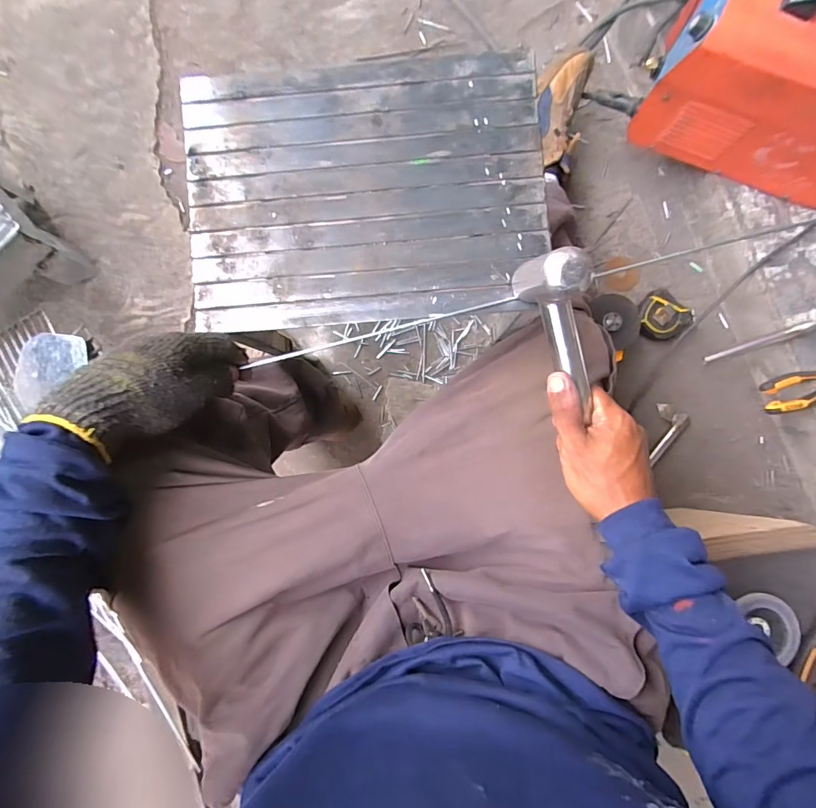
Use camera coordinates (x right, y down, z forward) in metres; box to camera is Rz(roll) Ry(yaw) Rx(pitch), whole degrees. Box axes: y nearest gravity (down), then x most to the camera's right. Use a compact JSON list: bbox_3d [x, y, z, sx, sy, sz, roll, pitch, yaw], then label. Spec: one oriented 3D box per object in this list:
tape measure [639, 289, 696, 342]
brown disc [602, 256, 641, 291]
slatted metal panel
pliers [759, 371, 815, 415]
[{"bbox_3d":[0.447,-0.153,0.765,0.082,0.046,0.078,39,89,1],"label":"tape measure"},{"bbox_3d":[0.390,-0.238,0.786,0.065,0.013,0.063,0,88,1],"label":"brown disc"},{"bbox_3d":[-0.042,-0.206,0.421,0.338,0.013,0.244,-4,88,0],"label":"slatted metal panel"},{"bbox_3d":[0.651,-0.031,0.668,0.183,0.019,0.055,-14,88,0],"label":"pliers"}]

